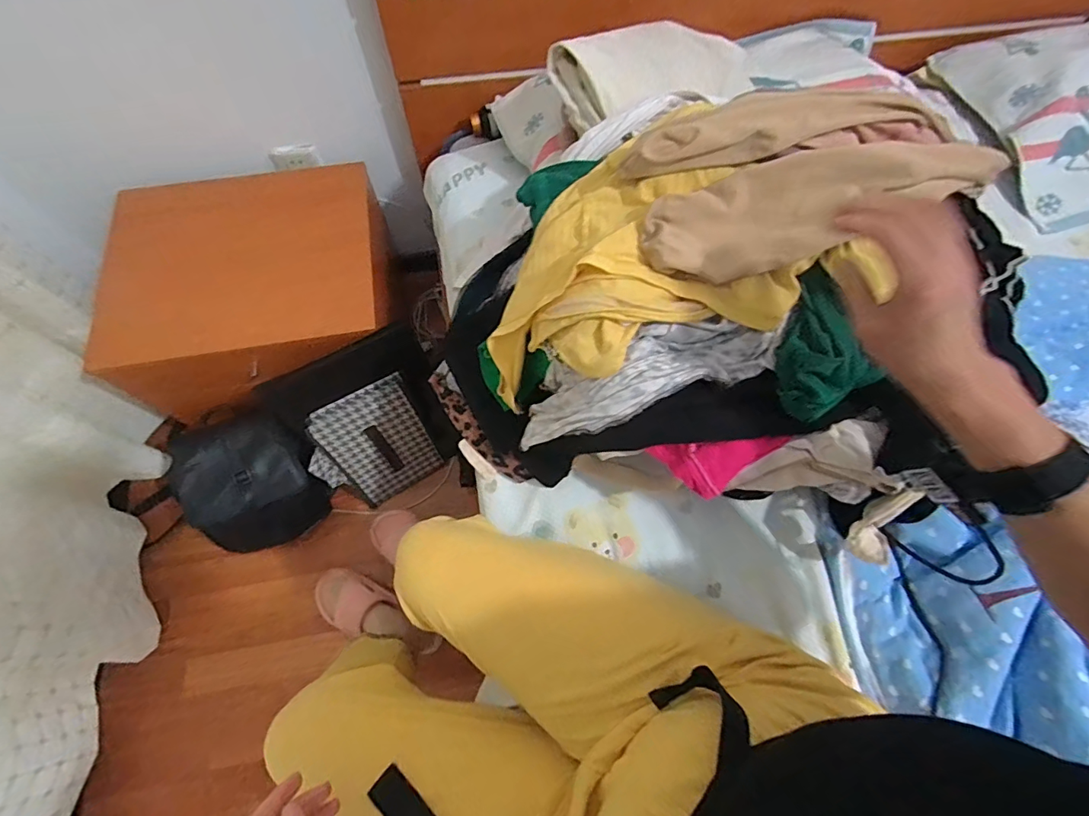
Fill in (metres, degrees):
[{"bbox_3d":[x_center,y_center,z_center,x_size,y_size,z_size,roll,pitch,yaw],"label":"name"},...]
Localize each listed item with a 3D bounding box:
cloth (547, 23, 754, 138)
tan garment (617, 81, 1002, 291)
[{"bbox_3d":[0.163,-0.465,0.668,0.316,0.082,0.136,-31,90,-24],"label":"cloth"},{"bbox_3d":[0.262,-0.229,0.481,0.353,0.078,0.144,-11,68,-5],"label":"tan garment"}]

